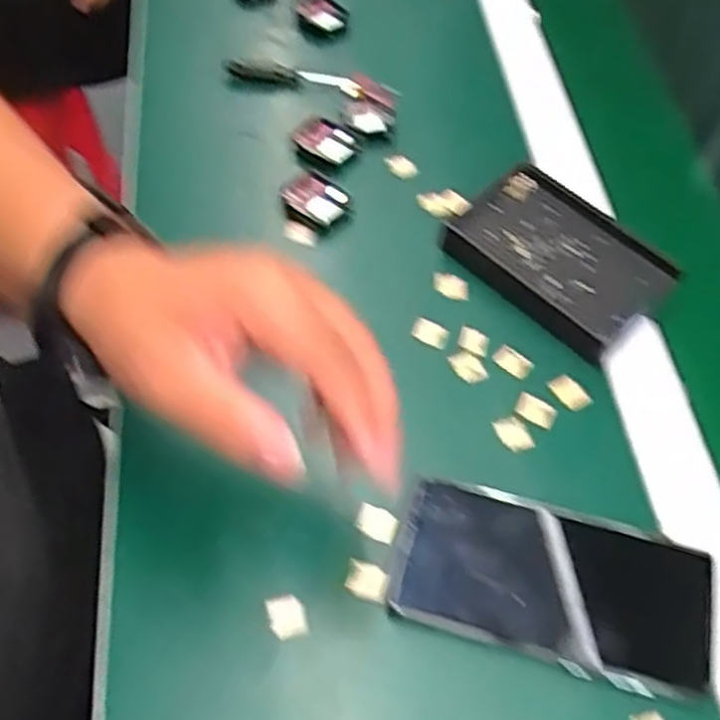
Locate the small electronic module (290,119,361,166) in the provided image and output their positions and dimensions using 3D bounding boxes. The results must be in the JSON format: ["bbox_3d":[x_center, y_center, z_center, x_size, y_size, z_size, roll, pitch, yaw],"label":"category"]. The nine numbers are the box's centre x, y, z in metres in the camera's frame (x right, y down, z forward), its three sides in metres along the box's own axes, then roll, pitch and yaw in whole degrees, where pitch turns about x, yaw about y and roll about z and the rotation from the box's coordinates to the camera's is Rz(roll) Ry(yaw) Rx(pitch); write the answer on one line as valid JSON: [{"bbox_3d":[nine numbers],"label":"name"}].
[{"bbox_3d":[-0.026,-0.162,0.576,0.048,0.013,0.035,28,59,12],"label":"small electronic module"}]

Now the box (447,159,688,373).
[{"bbox_3d":[0.133,-0.071,0.519,0.140,0.018,0.097,40,62,19],"label":"box"}]

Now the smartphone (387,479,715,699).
[{"bbox_3d":[0.100,0.114,0.398,0.159,0.014,0.079,17,57,5],"label":"smartphone"}]

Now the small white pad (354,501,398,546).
[{"bbox_3d":[0.009,0.089,0.419,0.023,0.009,0.016,23,58,9],"label":"small white pad"}]

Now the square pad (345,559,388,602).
[{"bbox_3d":[0.003,0.114,0.400,0.021,0.004,0.016,18,58,6],"label":"square pad"}]

